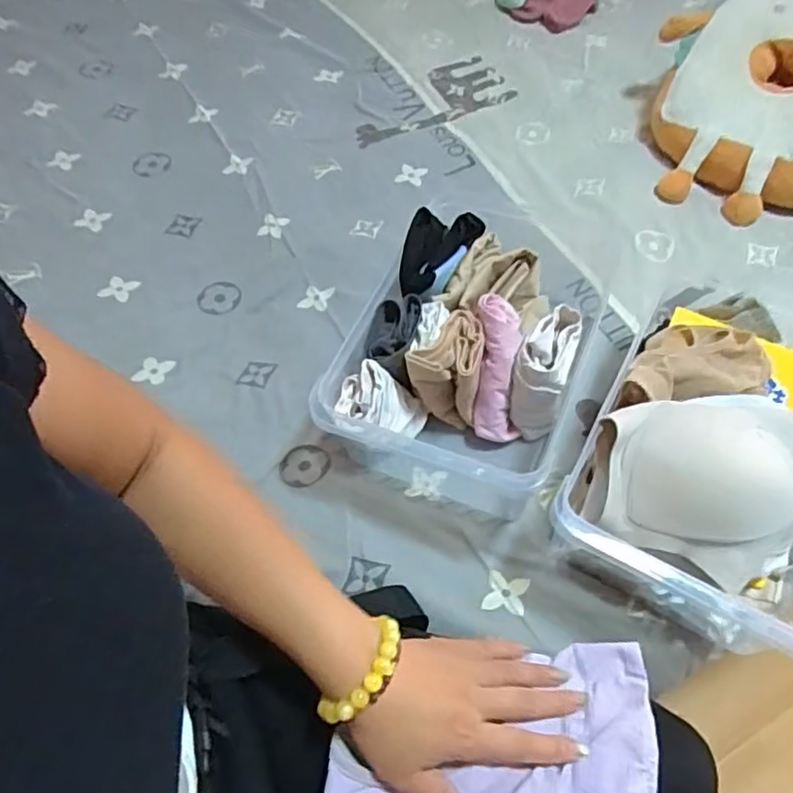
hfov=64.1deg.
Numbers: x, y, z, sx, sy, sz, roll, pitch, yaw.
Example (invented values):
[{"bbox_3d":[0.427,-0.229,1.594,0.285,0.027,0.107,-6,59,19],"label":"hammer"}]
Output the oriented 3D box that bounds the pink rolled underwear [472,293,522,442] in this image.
[{"bbox_3d":[0.105,-0.026,0.652,0.046,0.045,0.149,1,103,2],"label":"pink rolled underwear"}]

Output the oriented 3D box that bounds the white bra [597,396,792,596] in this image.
[{"bbox_3d":[0.273,0.069,0.549,0.190,0.067,0.169,8,58,6],"label":"white bra"}]

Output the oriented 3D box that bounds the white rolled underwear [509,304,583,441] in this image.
[{"bbox_3d":[0.150,-0.026,0.657,0.053,0.107,0.097,16,59,11],"label":"white rolled underwear"}]

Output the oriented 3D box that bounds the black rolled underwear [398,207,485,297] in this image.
[{"bbox_3d":[0.039,-0.165,0.680,0.059,0.034,0.125,31,63,19],"label":"black rolled underwear"}]

